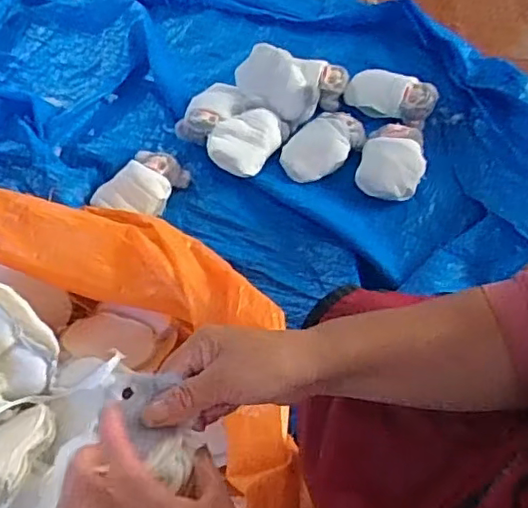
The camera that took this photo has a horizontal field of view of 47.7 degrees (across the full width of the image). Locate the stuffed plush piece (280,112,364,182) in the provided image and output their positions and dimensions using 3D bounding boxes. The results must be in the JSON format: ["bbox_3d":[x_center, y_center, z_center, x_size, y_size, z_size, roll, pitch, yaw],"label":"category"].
[{"bbox_3d":[0.120,-0.211,1.181,0.174,0.055,0.105,-26,56,-15],"label":"stuffed plush piece"}]

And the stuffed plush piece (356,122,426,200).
[{"bbox_3d":[0.247,-0.178,1.141,0.116,0.057,0.170,13,55,13],"label":"stuffed plush piece"}]

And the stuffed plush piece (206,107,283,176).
[{"bbox_3d":[-0.034,-0.224,1.193,0.119,0.056,0.172,28,60,22],"label":"stuffed plush piece"}]

